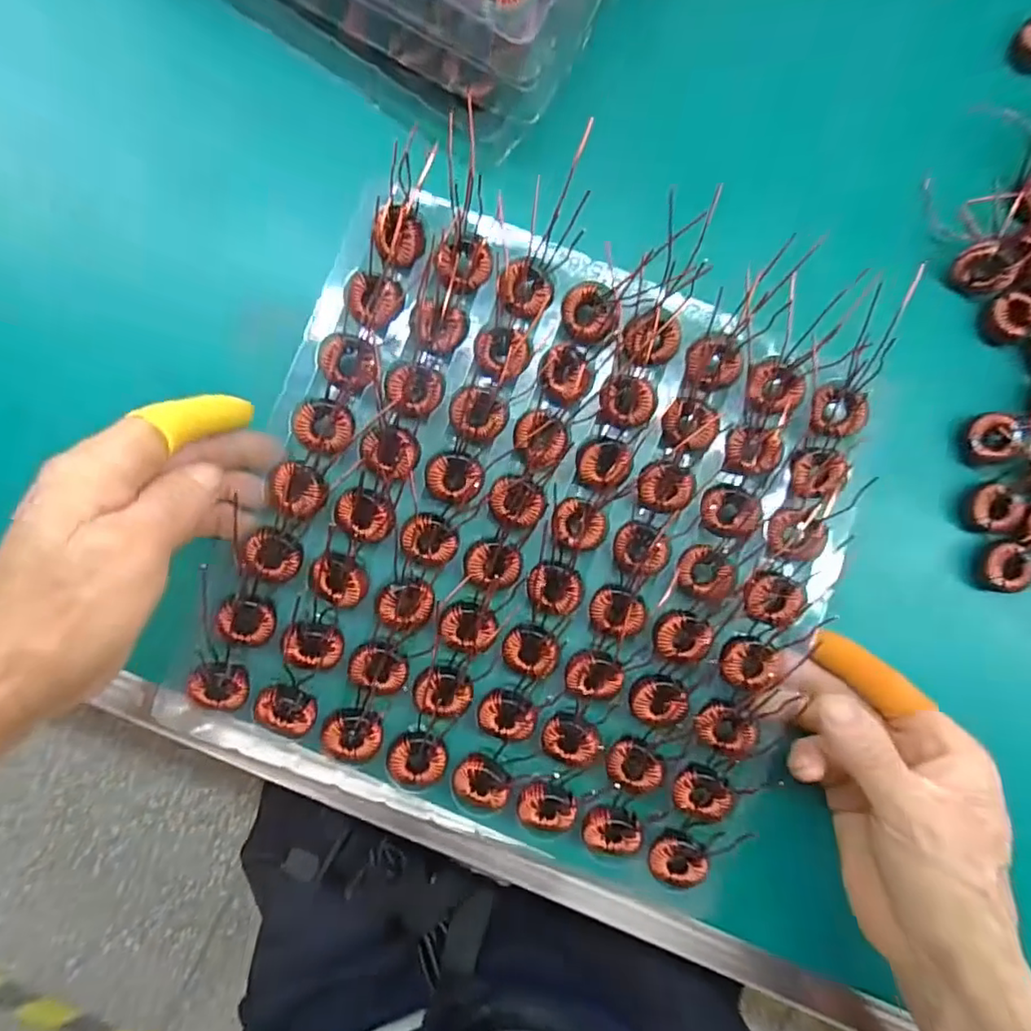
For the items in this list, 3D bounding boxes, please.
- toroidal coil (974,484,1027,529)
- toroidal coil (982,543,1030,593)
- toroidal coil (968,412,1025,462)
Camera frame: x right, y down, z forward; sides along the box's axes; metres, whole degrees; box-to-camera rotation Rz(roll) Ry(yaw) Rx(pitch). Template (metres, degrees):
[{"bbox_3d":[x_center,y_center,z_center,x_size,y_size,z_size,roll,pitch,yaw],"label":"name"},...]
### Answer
[{"bbox_3d":[0.254,-0.003,0.297,0.022,0.006,0.022,0,90,-3],"label":"toroidal coil"},{"bbox_3d":[0.259,0.028,0.299,0.019,0.012,0.025,8,89,-1],"label":"toroidal coil"},{"bbox_3d":[0.251,-0.041,0.296,0.021,0.008,0.024,11,89,-3],"label":"toroidal coil"}]

